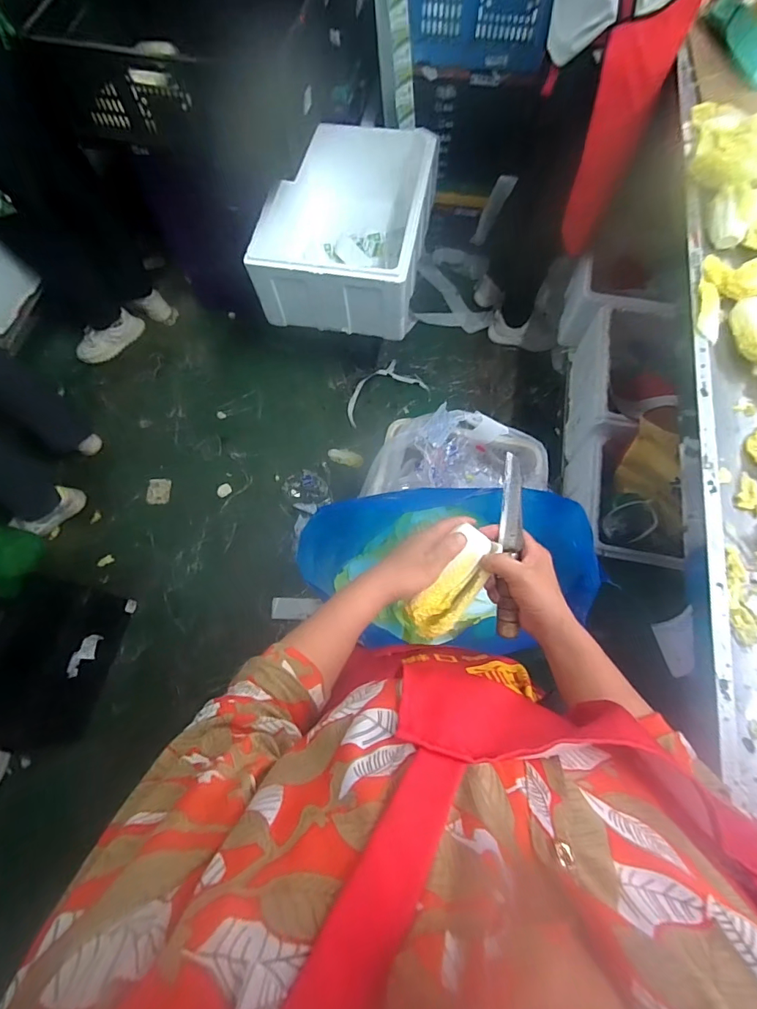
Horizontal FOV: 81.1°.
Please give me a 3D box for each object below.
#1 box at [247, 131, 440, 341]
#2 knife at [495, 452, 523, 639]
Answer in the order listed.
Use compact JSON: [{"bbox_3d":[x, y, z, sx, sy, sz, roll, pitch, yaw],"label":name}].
[{"bbox_3d":[-0.090,-0.846,1.311,0.457,0.278,0.589,10,72,4],"label":"box"},{"bbox_3d":[0.149,0.046,0.500,0.020,0.025,0.201,3,88,1],"label":"knife"}]

